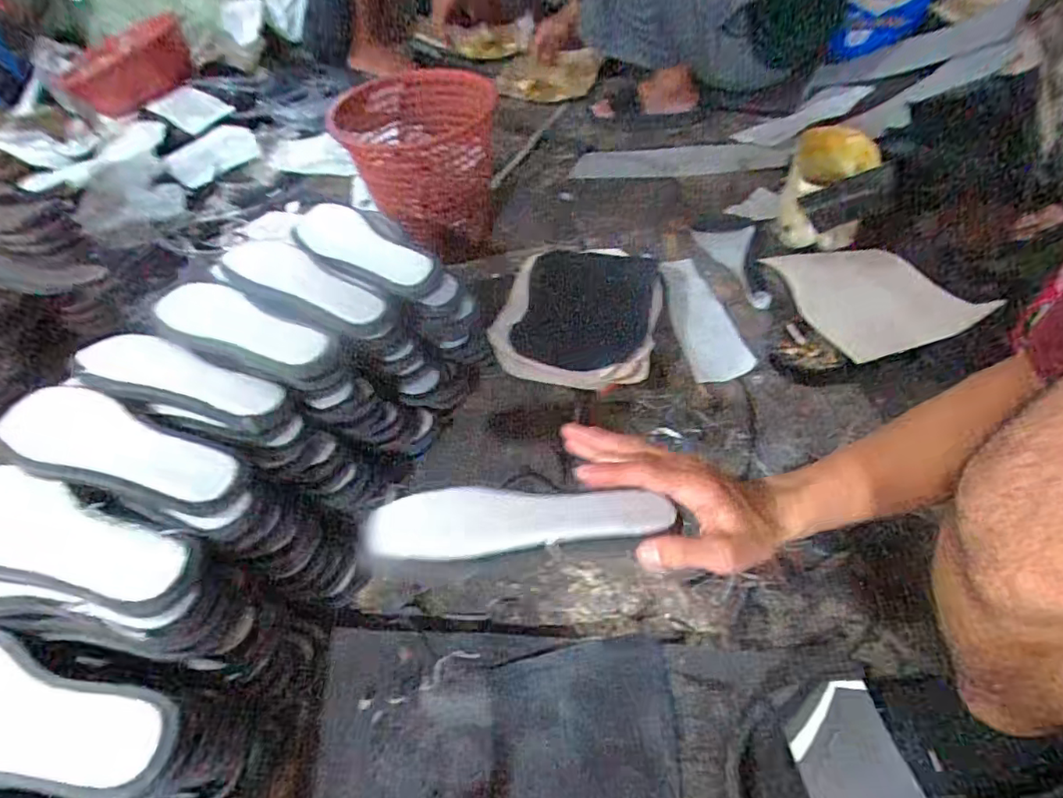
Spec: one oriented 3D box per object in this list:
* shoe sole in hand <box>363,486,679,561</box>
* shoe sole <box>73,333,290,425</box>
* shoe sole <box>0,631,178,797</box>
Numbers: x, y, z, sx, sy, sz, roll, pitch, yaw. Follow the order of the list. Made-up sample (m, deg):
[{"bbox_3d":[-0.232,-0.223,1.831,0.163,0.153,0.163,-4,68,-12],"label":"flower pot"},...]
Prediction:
[{"bbox_3d":[-0.010,0.089,0.407,0.218,0.018,0.064,-2,50,2],"label":"shoe sole in hand"},{"bbox_3d":[-0.336,-0.023,0.517,0.217,0.029,0.073,18,54,17],"label":"shoe sole"},{"bbox_3d":[-0.360,0.215,0.380,0.226,0.034,0.079,7,52,10],"label":"shoe sole"}]

